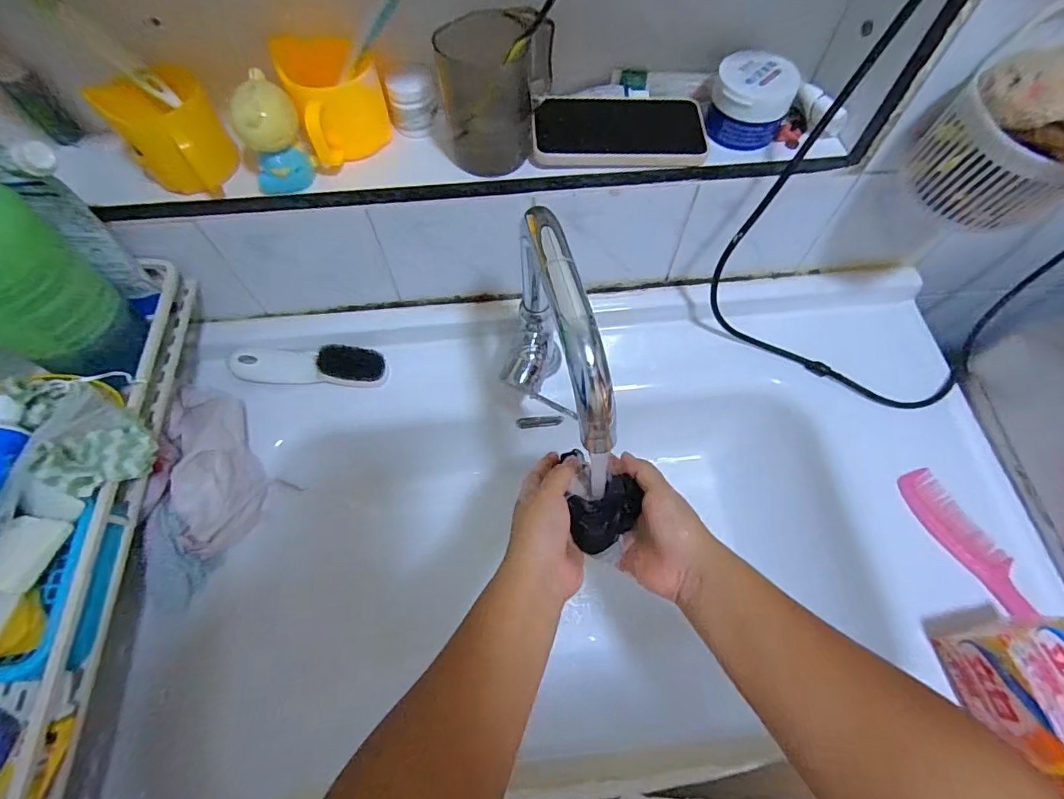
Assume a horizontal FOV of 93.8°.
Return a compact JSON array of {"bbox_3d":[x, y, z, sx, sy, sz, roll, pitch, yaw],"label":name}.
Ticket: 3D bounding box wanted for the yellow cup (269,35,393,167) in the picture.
[{"bbox_3d":[-0.159,-0.245,0.419,0.076,0.083,0.062,-27,67,-12],"label":"yellow cup"}]

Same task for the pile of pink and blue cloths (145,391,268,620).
[{"bbox_3d":[-0.304,0.085,0.464,0.071,0.078,0.199,-2,64,0],"label":"pile of pink and blue cloths"}]

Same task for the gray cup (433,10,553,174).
[{"bbox_3d":[-0.027,-0.249,0.409,0.088,0.102,0.063,-2,64,-1],"label":"gray cup"}]

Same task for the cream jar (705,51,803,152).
[{"bbox_3d":[0.189,-0.259,0.435,0.067,0.050,0.060,25,67,12],"label":"cream jar"}]

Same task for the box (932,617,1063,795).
[{"bbox_3d":[0.389,0.232,0.382,0.072,0.076,0.122,-8,64,-4],"label":"box"}]

